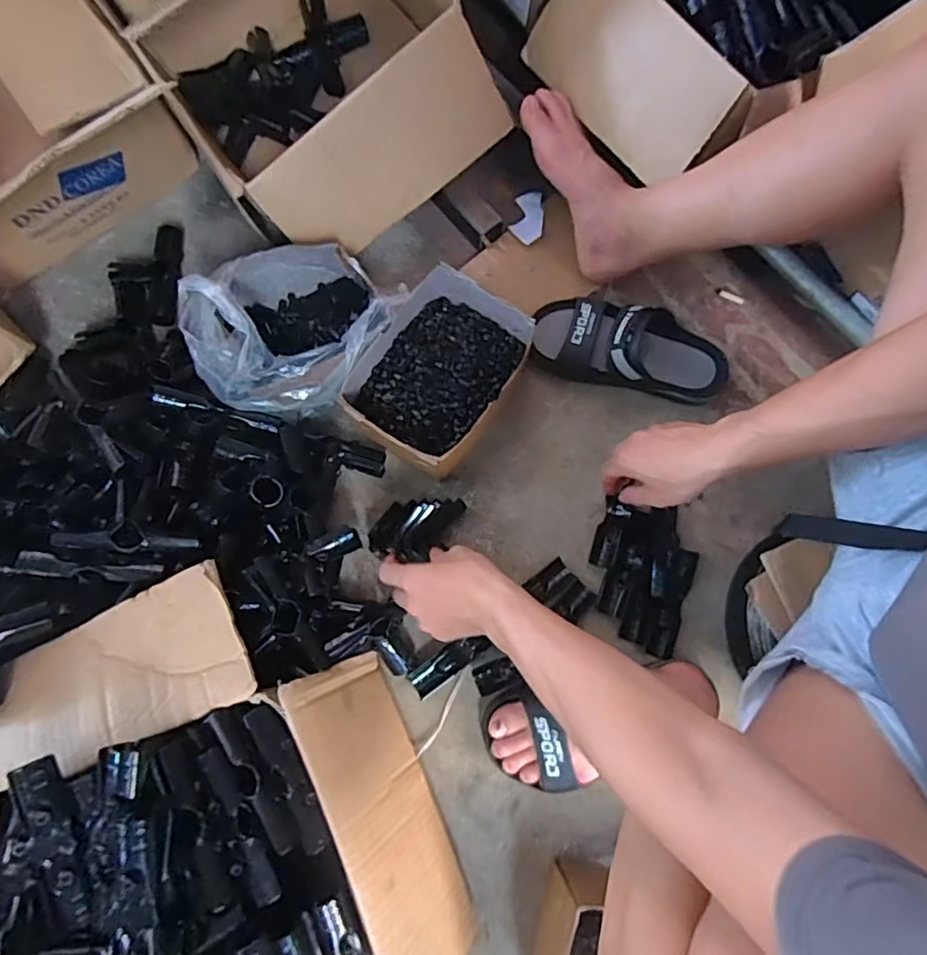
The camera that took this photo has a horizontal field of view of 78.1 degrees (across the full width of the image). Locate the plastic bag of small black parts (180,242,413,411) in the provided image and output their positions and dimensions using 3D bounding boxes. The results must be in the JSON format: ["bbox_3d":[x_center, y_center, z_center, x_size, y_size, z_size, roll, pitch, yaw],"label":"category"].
[{"bbox_3d":[-0.194,-0.175,0.675,0.222,0.127,0.195,-29,79,-7],"label":"plastic bag of small black parts"}]

